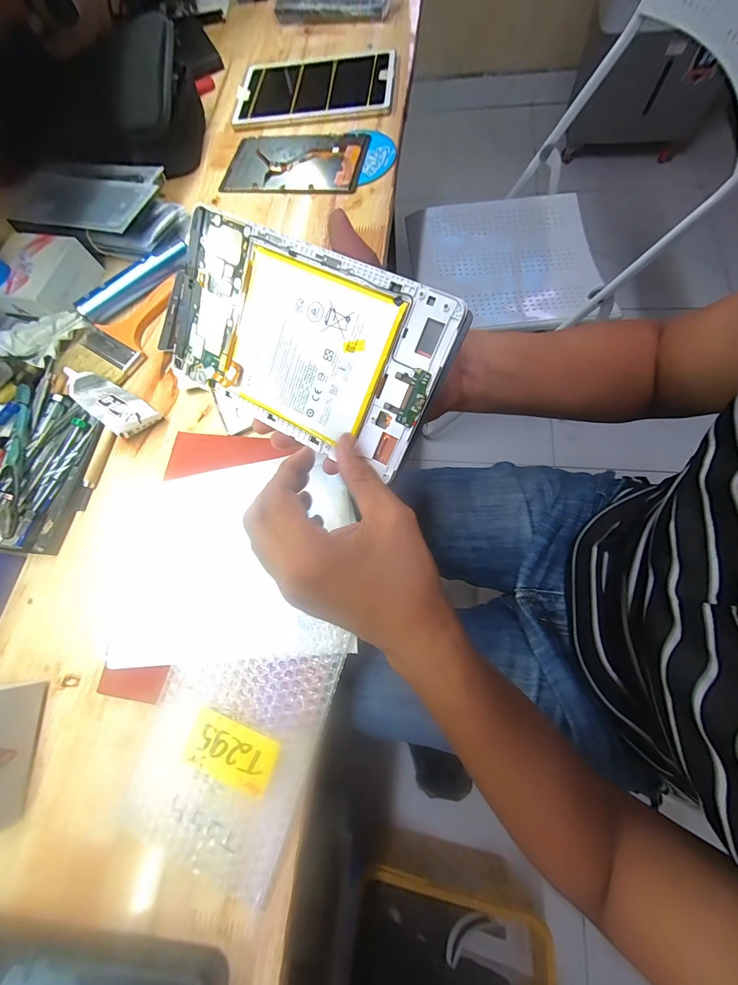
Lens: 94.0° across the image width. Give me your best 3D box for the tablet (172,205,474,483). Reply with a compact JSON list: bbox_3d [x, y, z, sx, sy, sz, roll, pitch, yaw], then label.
[{"bbox_3d":[-0.050,-0.101,0.235,0.202,0.009,0.114,28,111,12],"label":"tablet"}]

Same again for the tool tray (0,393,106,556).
[{"bbox_3d":[-0.342,-0.024,0.360,0.092,0.034,0.171,13,76,10],"label":"tool tray"}]

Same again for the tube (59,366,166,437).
[{"bbox_3d":[-0.289,-0.103,0.379,0.116,0.025,0.045,32,80,14],"label":"tube"}]

